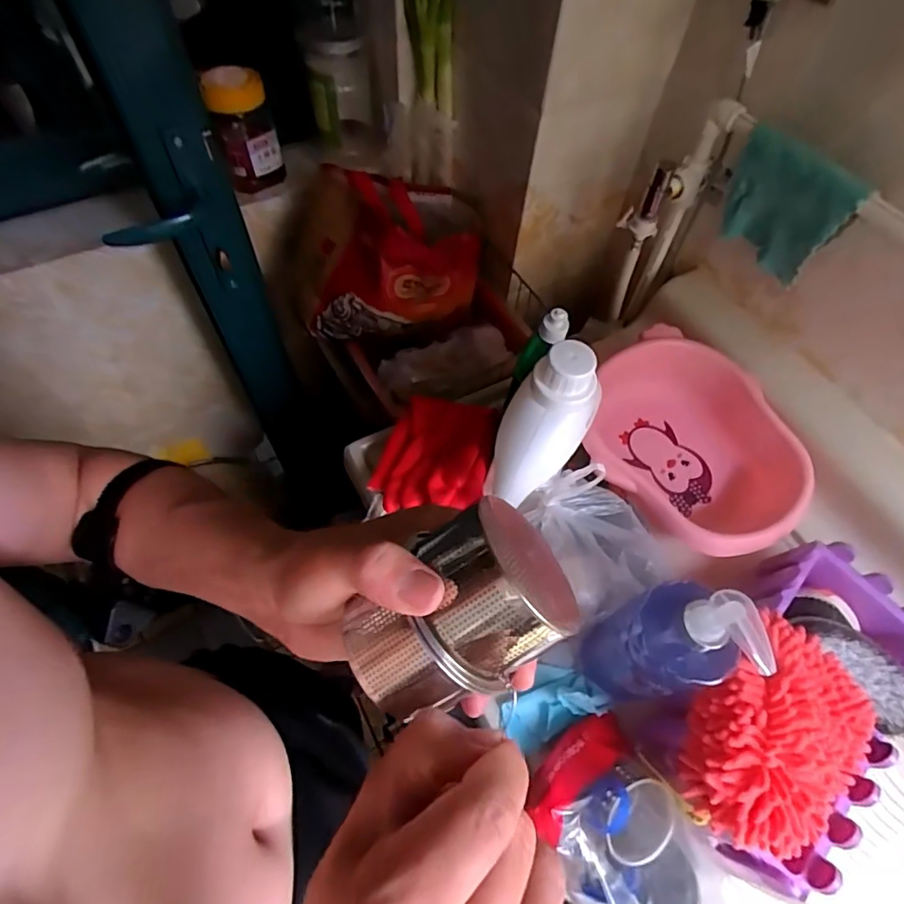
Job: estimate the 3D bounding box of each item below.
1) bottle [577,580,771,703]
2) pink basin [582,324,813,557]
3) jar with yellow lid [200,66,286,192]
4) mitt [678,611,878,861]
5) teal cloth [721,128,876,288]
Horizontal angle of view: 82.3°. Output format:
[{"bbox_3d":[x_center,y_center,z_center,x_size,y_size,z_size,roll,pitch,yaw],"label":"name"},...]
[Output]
[{"bbox_3d":[0.189,0.172,0.463,0.076,0.229,0.086,-24,64,-16],"label":"bottle"},{"bbox_3d":[0.302,-0.005,0.668,0.277,0.113,0.242,39,65,18],"label":"pink basin"},{"bbox_3d":[-0.314,-0.490,0.791,0.086,0.142,0.072,-12,61,-10],"label":"jar with yellow lid"},{"bbox_3d":[0.284,0.250,0.439,0.177,0.093,0.152,-36,68,-21],"label":"mitt"},{"bbox_3d":[0.371,-0.279,0.587,0.029,0.120,0.137,-14,62,-11],"label":"teal cloth"}]

